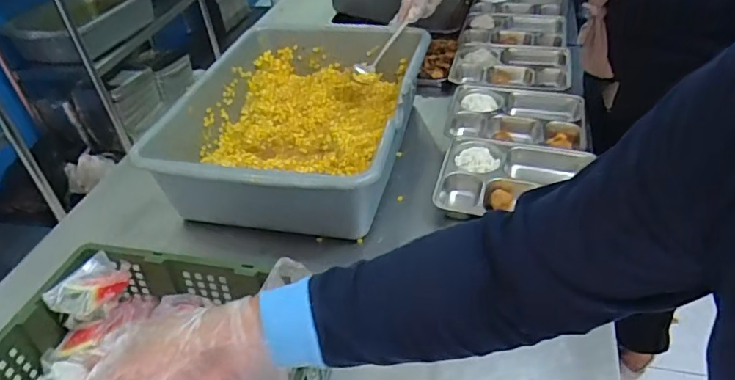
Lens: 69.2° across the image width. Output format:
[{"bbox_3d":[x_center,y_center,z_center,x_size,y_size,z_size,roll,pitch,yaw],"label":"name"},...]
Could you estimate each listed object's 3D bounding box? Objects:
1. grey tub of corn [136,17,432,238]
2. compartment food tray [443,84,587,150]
[{"bbox_3d":[-0.127,-0.135,1.087,0.424,0.183,0.567,1,40,18],"label":"grey tub of corn"},{"bbox_3d":[0.324,-0.163,1.159,0.285,0.027,0.223,1,40,18],"label":"compartment food tray"}]

